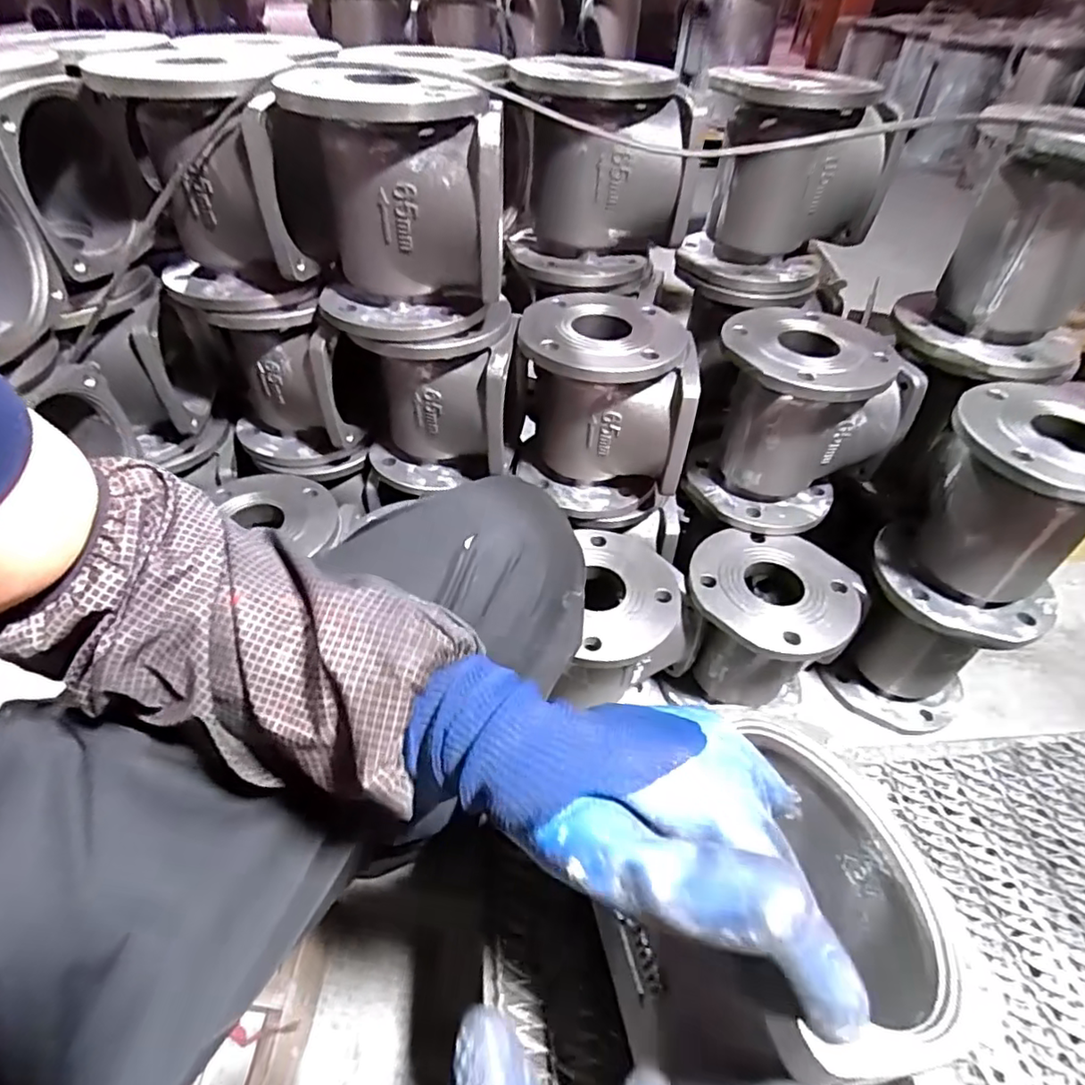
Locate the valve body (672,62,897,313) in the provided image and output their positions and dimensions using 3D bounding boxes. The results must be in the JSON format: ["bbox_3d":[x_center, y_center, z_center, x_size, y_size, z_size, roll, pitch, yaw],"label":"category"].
[{"bbox_3d":[0.271,-0.390,0.680,0.195,0.211,0.226,21,48,17],"label":"valve body"}]

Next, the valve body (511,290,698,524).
[{"bbox_3d":[0.063,-0.151,0.704,0.177,0.204,0.174,-4,45,-7],"label":"valve body"}]

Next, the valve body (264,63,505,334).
[{"bbox_3d":[-0.144,-0.313,0.570,0.159,0.190,0.188,-15,48,-18],"label":"valve body"}]

